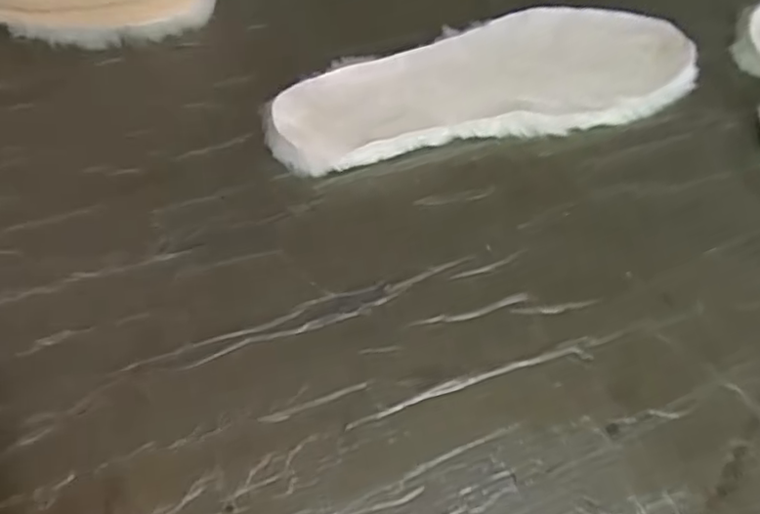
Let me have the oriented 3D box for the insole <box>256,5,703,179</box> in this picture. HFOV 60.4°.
[{"bbox_3d":[0.066,-0.113,0.425,0.275,0.022,0.090,-10,62,-9],"label":"insole"}]

